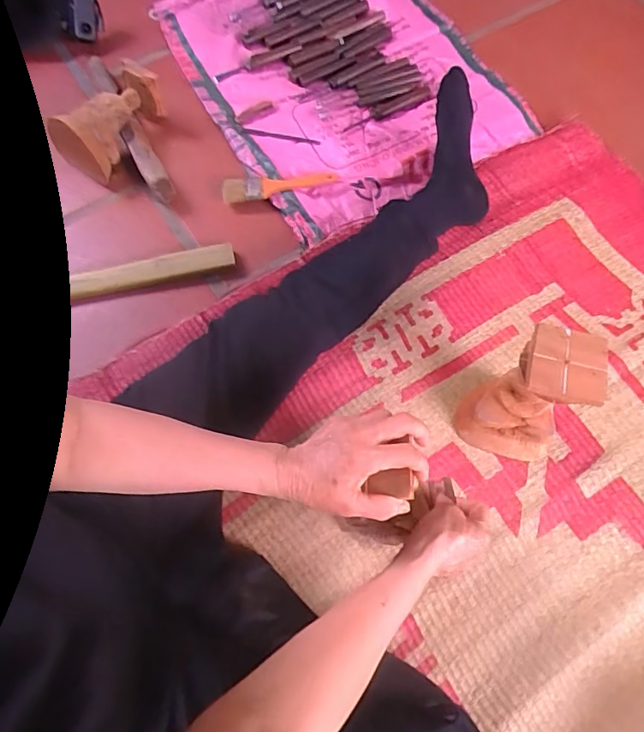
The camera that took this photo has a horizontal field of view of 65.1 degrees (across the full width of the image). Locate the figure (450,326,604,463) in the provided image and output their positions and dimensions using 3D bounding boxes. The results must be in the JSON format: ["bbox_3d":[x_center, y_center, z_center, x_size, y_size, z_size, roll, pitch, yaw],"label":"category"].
[{"bbox_3d":[0.245,0.038,0.618,0.115,0.190,0.107,16,70,7],"label":"figure"}]

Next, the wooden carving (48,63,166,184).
[{"bbox_3d":[-0.319,-0.373,0.772,0.076,0.082,0.173,36,74,14],"label":"wooden carving"}]

